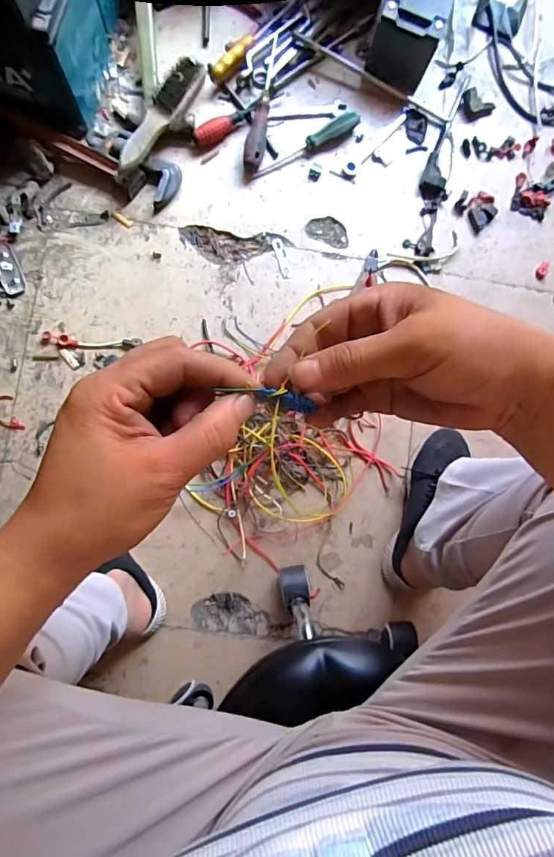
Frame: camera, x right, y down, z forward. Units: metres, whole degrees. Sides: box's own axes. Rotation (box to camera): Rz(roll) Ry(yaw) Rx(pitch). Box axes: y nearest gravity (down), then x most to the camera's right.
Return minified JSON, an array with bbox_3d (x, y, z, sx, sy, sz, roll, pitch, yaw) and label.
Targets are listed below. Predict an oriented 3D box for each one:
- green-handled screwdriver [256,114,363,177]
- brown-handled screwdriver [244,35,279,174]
[{"bbox_3d":[0.050,-0.456,0.730,0.192,0.029,0.023,-33,88,-6],"label":"green-handled screwdriver"},{"bbox_3d":[-0.025,-0.517,0.723,0.030,0.030,0.220,8,85,-4],"label":"brown-handled screwdriver"}]

